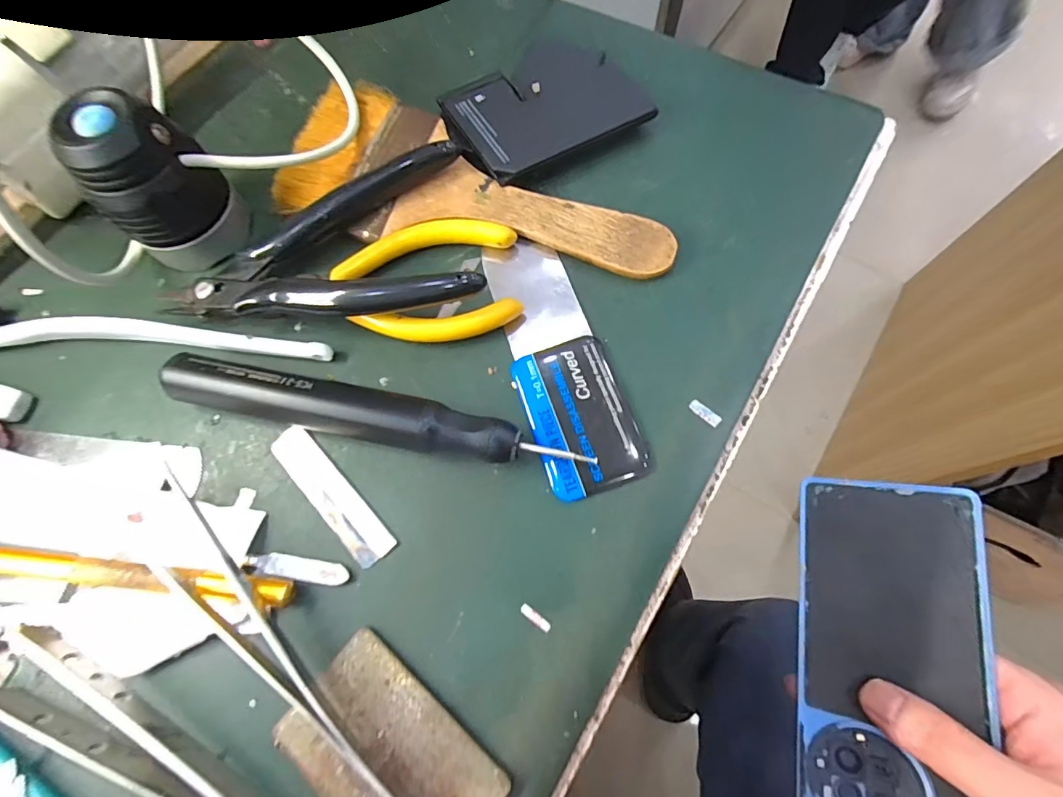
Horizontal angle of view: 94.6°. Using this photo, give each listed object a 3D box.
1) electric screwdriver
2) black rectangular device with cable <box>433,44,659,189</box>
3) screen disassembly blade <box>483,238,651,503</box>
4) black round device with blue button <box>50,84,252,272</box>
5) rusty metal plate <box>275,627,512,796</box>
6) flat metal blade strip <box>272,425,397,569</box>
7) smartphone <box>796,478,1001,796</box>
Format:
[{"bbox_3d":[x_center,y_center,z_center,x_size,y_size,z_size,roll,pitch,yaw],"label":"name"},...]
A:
[{"bbox_3d":[-0.054,0.006,0.166,0.142,0.016,0.015,12,70,6],"label":"electric screwdriver"},{"bbox_3d":[0.003,-0.131,0.213,0.082,0.005,0.067,-28,71,-8],"label":"black rectangular device with cable"},{"bbox_3d":[0.010,-0.016,0.178,0.035,0.004,0.102,-17,70,-5],"label":"screen disassembly blade"},{"bbox_3d":[-0.134,-0.077,0.176,0.036,0.048,0.039,38,75,14],"label":"black round device with blue button"},{"bbox_3d":[-0.039,0.100,0.136,0.059,0.004,0.037,37,75,16],"label":"rusty metal plate"},{"bbox_3d":[-0.068,0.031,0.164,0.013,0.004,0.056,-42,74,-13],"label":"flat metal blade strip"},{"bbox_3d":[0.166,0.119,0.227,0.072,0.005,0.161,1,74,29],"label":"smartphone"}]

